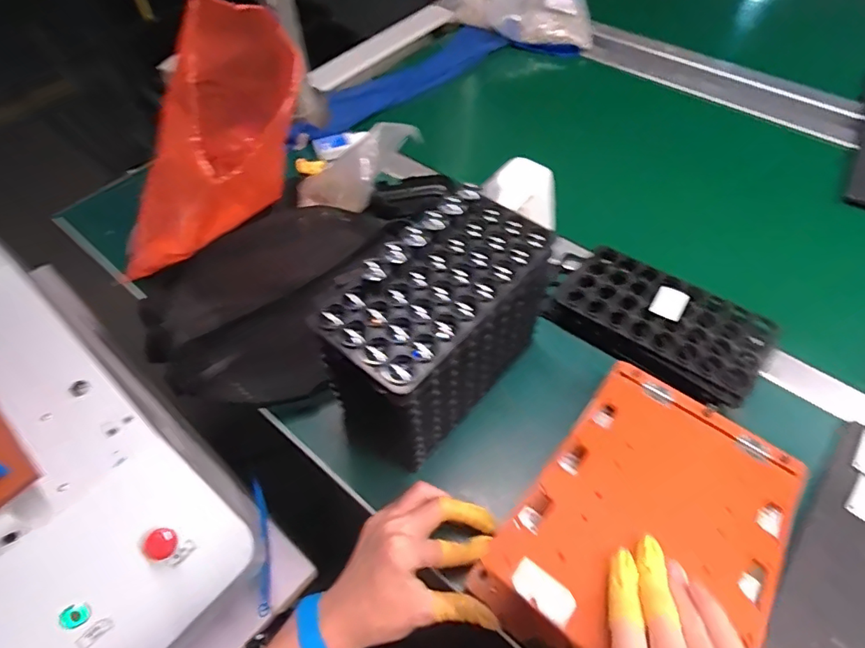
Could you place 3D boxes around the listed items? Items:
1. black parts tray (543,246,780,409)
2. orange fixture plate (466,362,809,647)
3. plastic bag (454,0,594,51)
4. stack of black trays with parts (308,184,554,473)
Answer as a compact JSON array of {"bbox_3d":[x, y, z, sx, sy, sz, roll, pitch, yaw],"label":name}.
[{"bbox_3d":[0.230,0.000,0.528,0.209,0.040,0.118,27,60,21],"label":"black parts tray"},{"bbox_3d":[0.161,0.139,0.367,0.161,0.010,0.257,34,48,24],"label":"orange fixture plate"},{"bbox_3d":[0.166,-0.569,0.932,0.240,0.056,0.172,5,55,7],"label":"plastic bag"},{"bbox_3d":[0.007,0.007,0.455,0.109,0.163,0.198,31,62,23],"label":"stack of black trays with parts"}]

